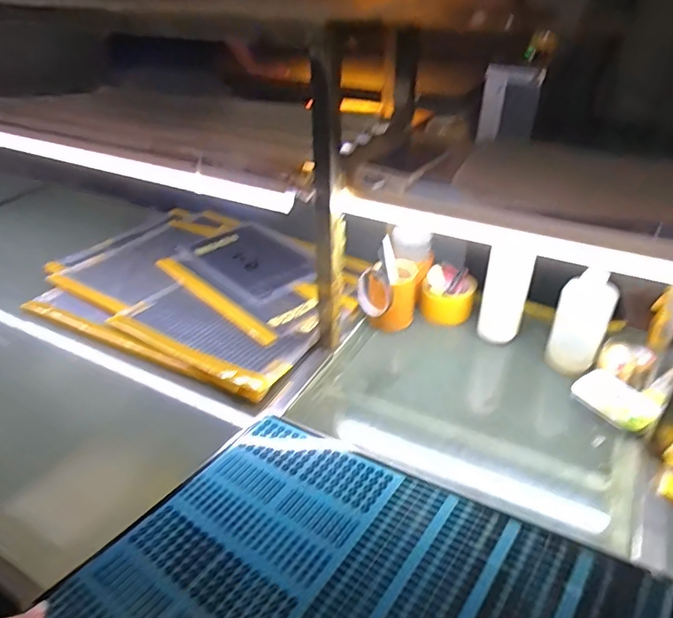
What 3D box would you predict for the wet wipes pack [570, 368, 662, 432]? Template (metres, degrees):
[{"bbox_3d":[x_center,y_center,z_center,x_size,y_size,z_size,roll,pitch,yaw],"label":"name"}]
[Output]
[{"bbox_3d":[0.421,0.135,0.780,0.078,0.026,0.111,-22,41,-28],"label":"wet wipes pack"}]

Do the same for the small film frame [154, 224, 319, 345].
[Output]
[{"bbox_3d":[-0.170,-0.073,1.054,0.244,0.032,0.369,-28,43,-33],"label":"small film frame"}]

